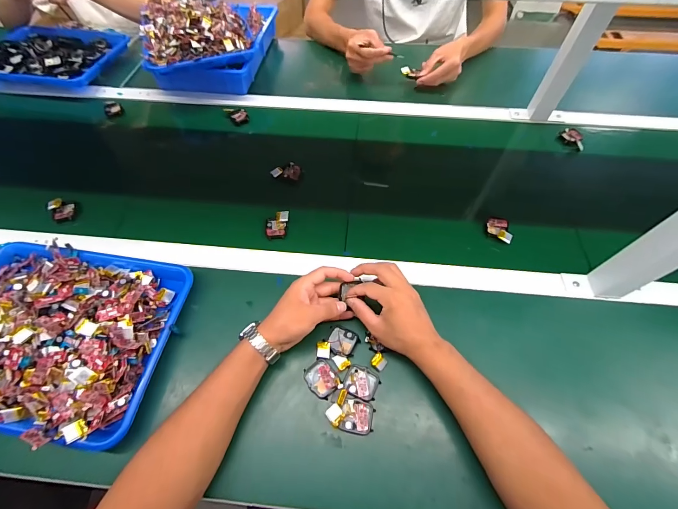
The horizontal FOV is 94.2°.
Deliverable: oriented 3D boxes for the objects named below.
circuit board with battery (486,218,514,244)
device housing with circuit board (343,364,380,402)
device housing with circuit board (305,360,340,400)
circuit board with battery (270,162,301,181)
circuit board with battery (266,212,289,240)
[{"bbox_3d":[0.282,-0.044,0.556,0.035,0.016,0.054,4,59,2],"label":"circuit board with battery"},{"bbox_3d":[0.031,0.174,0.429,0.046,0.010,0.039,21,61,12],"label":"device housing with circuit board"},{"bbox_3d":[-0.024,0.169,0.430,0.037,0.011,0.047,-38,66,-20],"label":"device housing with circuit board"},{"bbox_3d":[-0.105,-0.167,0.632,0.057,0.015,0.034,0,59,0],"label":"circuit board with battery"},{"bbox_3d":[-0.110,-0.052,0.561,0.040,0.014,0.051,-3,59,-2],"label":"circuit board with battery"}]

